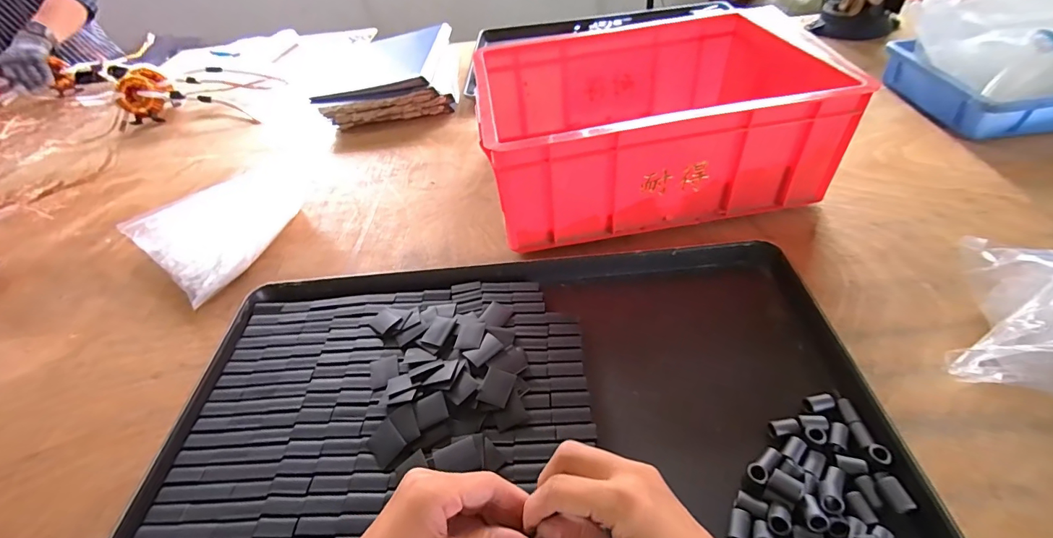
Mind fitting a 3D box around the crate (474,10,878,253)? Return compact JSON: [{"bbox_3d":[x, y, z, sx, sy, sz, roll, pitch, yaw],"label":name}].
[{"bbox_3d":[0.166,-0.190,0.601,0.413,0.165,0.291,-7,45,0],"label":"crate"}]

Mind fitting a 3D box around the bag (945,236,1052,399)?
[{"bbox_3d":[0.435,0.039,0.371,0.112,0.082,0.155,27,54,29],"label":"bag"}]

